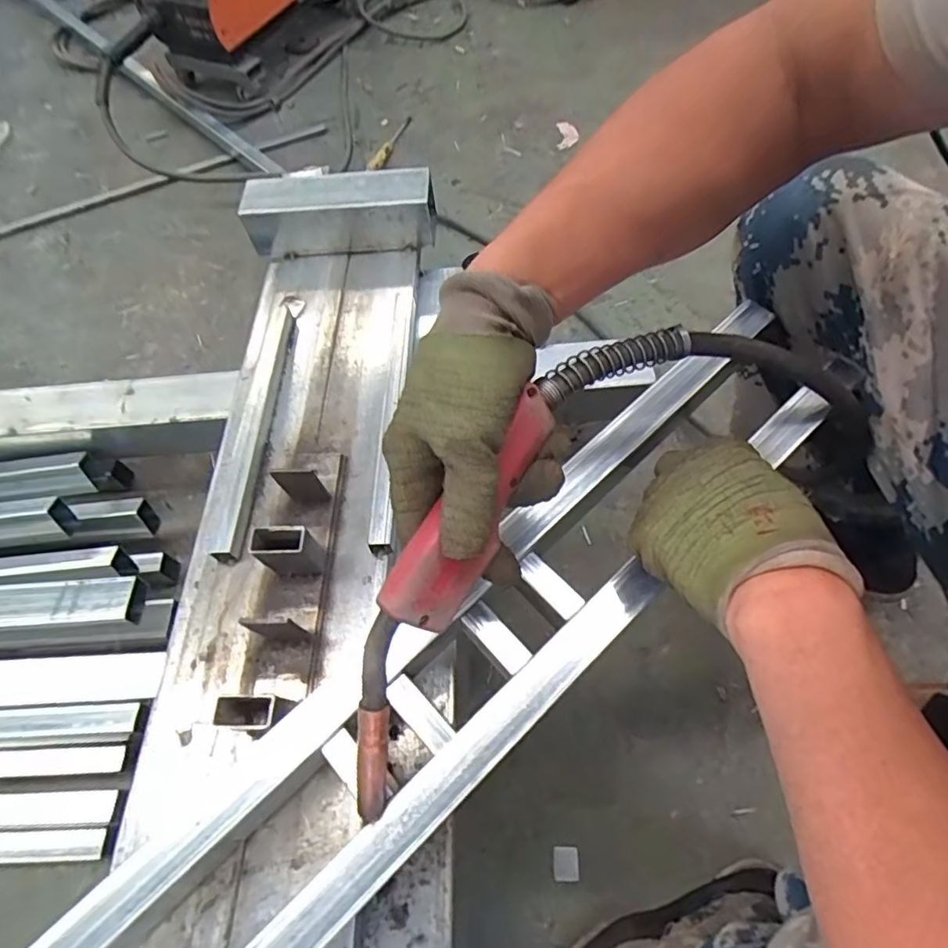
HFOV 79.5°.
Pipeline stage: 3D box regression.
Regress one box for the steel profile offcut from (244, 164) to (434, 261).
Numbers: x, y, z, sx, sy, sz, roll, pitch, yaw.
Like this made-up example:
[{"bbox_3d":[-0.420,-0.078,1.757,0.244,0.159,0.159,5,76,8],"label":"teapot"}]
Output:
[{"bbox_3d":[-0.150,-0.294,0.651,0.207,0.086,0.057,-5,61,2],"label":"steel profile offcut"}]

